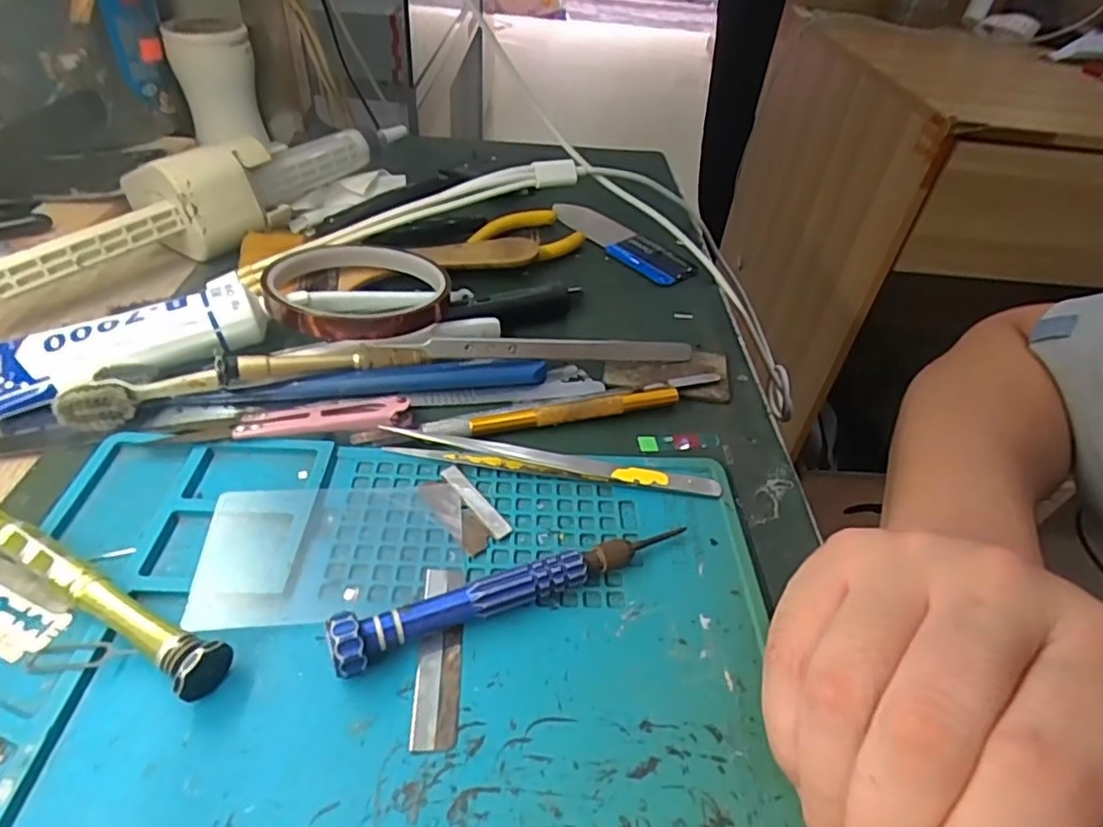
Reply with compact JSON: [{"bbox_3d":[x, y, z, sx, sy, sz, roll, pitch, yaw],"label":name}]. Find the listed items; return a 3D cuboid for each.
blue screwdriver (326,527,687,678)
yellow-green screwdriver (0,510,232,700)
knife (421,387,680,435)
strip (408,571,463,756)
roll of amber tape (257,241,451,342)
[{"bbox_3d":[-0.010,0.056,0.202,0.119,0.018,0.014,-16,46,-22],"label":"blue screwdriver"},{"bbox_3d":[-0.145,0.052,0.192,0.116,0.017,0.015,24,45,19],"label":"yellow-green screwdriver"},{"bbox_3d":[0.003,-0.001,0.273,0.113,0.005,0.010,-9,44,-15],"label":"knife"},{"bbox_3d":[-0.034,0.073,0.192,0.013,0.004,0.057,1,42,-5],"label":"strip"},{"bbox_3d":[-0.097,-0.063,0.309,0.084,0.014,0.070,-15,46,-21],"label":"roll of amber tape"}]

